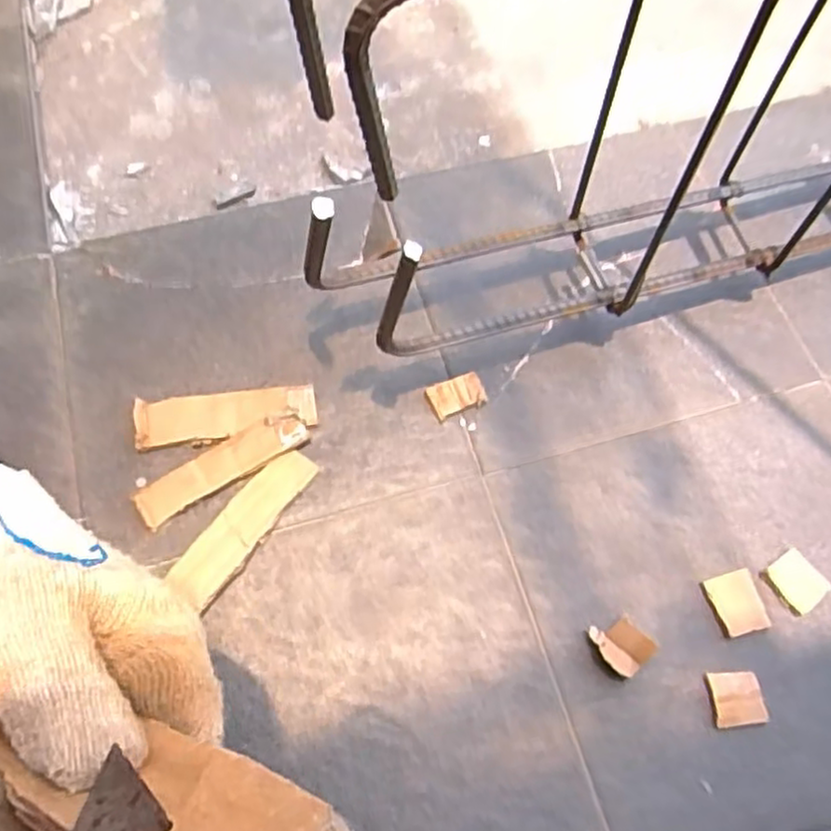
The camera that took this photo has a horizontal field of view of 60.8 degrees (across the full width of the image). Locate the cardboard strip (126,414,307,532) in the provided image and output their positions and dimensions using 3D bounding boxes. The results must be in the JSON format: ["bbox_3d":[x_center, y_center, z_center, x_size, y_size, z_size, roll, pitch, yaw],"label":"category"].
[{"bbox_3d":[-0.146,0.037,0.530,0.132,0.007,0.032,-29,71,-14],"label":"cardboard strip"}]

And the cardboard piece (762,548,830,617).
[{"bbox_3d":[0.277,0.121,0.515,0.036,0.007,0.038,-32,72,-15],"label":"cardboard piece"}]

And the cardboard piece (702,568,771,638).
[{"bbox_3d":[0.229,0.133,0.504,0.038,0.004,0.042,-14,68,-9],"label":"cardboard piece"}]

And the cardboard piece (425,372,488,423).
[{"bbox_3d":[0.033,-0.016,0.565,0.044,0.007,0.028,-19,69,-11],"label":"cardboard piece"}]

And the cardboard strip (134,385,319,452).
[{"bbox_3d":[-0.146,-0.001,0.548,0.136,0.008,0.038,-6,71,-6],"label":"cardboard strip"}]

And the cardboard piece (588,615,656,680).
[{"bbox_3d":[0.140,0.157,0.485,0.034,0.018,0.039,-38,73,-17],"label":"cardboard piece"}]

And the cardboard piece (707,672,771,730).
[{"bbox_3d":[0.217,0.190,0.476,0.034,0.004,0.034,-3,66,-4],"label":"cardboard piece"}]

